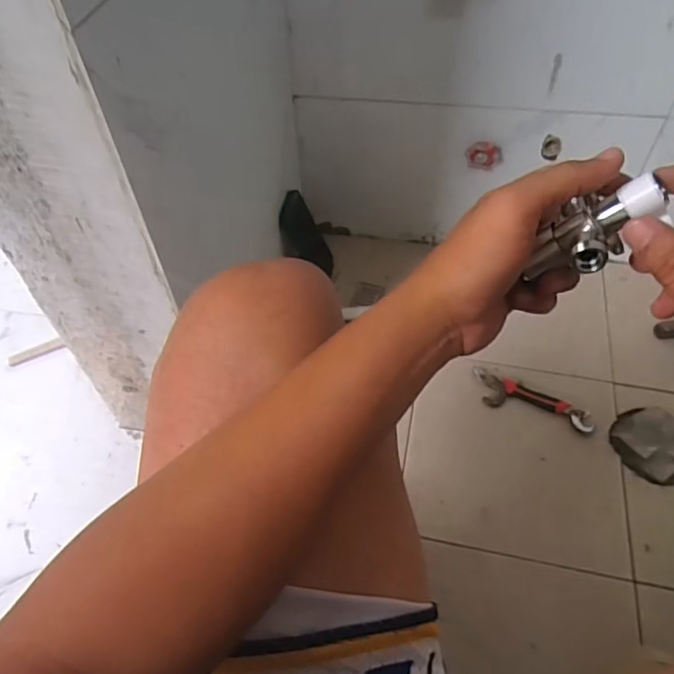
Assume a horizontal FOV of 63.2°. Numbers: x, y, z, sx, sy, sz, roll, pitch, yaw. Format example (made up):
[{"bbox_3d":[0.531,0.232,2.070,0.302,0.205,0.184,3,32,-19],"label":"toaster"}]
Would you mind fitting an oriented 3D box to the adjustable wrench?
[{"bbox_3d":[0.294,0.096,0.831,0.181,0.014,0.056,20,55,16],"label":"adjustable wrench"}]

